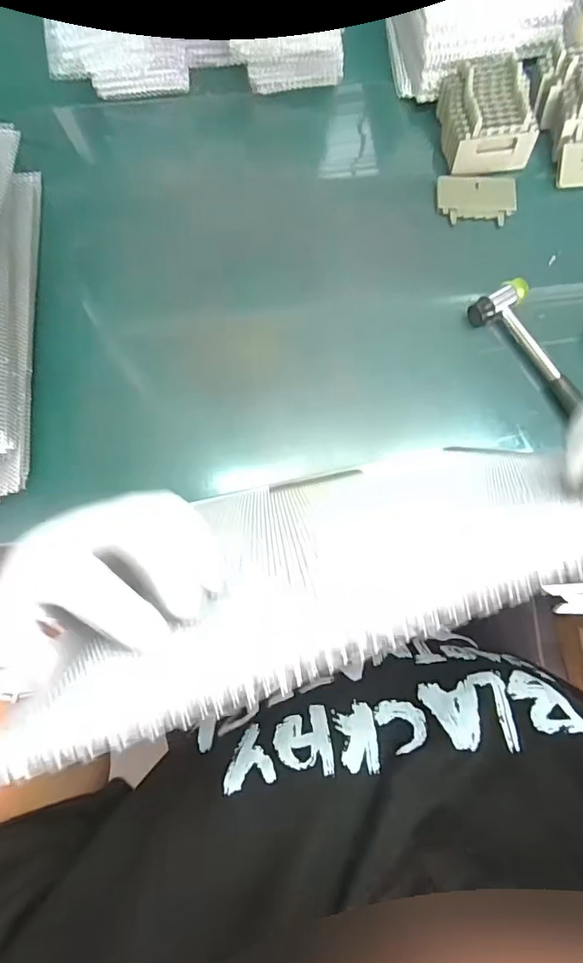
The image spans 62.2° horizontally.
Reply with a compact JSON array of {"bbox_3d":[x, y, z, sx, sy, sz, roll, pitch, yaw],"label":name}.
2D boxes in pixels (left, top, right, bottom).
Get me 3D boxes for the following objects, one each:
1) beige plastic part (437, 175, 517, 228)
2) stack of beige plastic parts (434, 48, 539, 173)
[{"bbox_3d":[0.206,-0.314,0.536,0.084,0.011,0.054,6,79,2],"label":"beige plastic part"},{"bbox_3d":[0.212,-0.398,0.526,0.091,0.046,0.106,-9,79,-2],"label":"stack of beige plastic parts"}]

